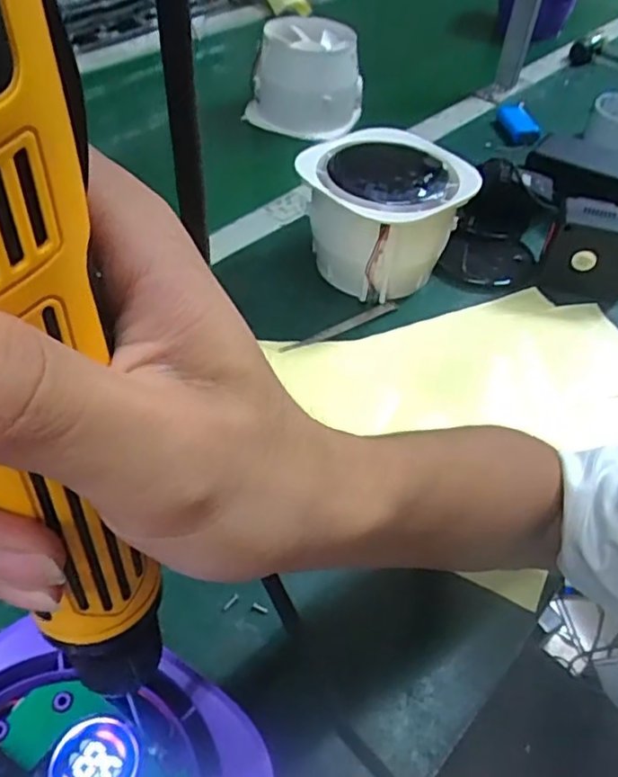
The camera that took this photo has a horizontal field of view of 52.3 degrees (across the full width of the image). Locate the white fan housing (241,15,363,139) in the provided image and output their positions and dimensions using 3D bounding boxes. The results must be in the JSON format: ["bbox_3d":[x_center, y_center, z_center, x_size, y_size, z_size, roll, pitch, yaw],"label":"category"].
[{"bbox_3d":[-0.003,-0.393,0.798,0.138,0.107,0.160,5,49,0],"label":"white fan housing"}]

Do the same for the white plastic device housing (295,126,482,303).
[{"bbox_3d":[0.063,-0.153,0.573,0.131,0.107,0.128,2,49,-2],"label":"white plastic device housing"}]

